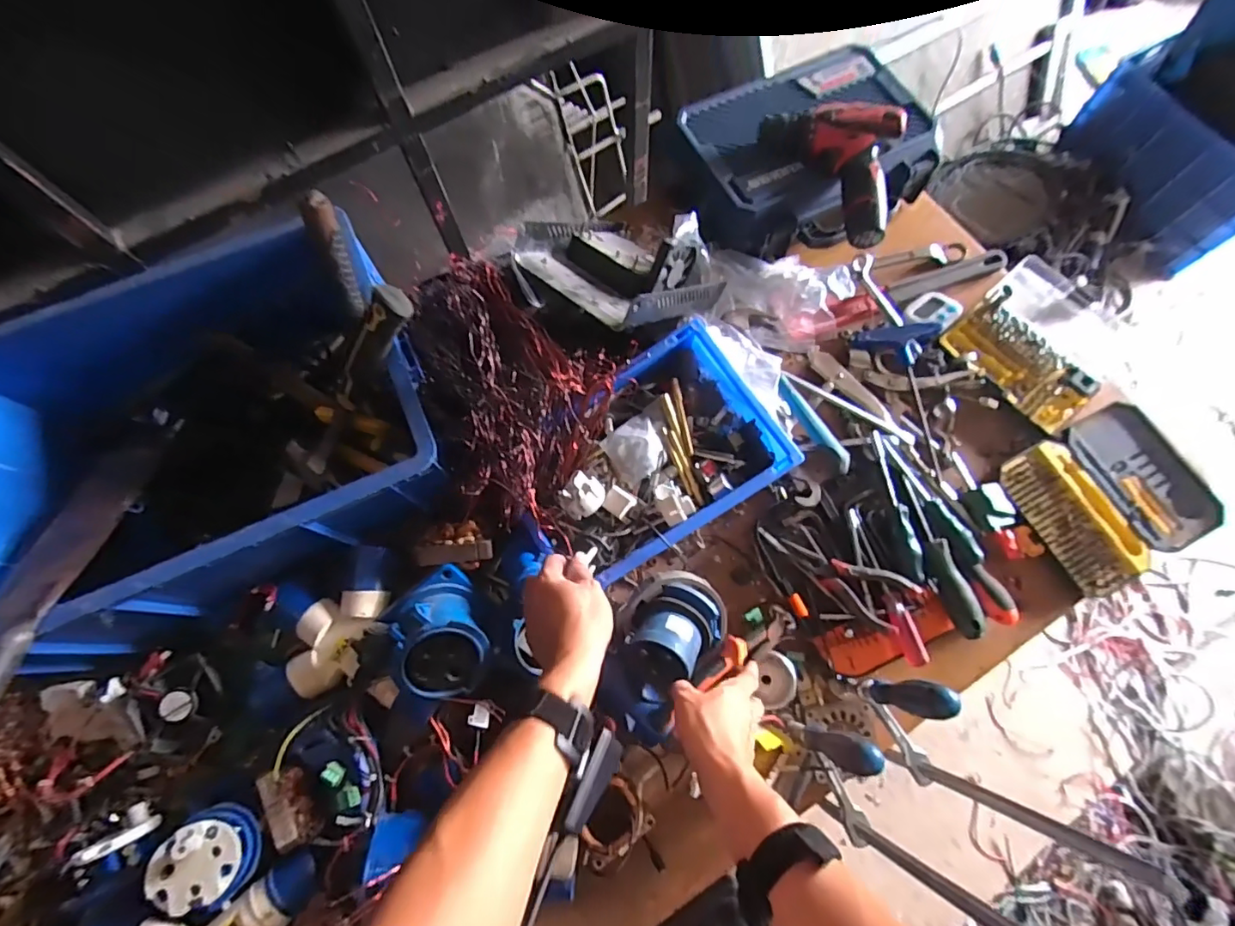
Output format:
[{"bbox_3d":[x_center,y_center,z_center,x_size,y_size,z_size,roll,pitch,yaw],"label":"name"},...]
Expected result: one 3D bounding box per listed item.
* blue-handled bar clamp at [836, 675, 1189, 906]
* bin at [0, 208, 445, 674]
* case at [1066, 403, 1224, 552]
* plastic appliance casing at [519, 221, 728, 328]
[{"bbox_3d":[0.297,0.250,0.468,0.025,0.288,0.128,-30,73,-9],"label":"blue-handled bar clamp"},{"bbox_3d":[-0.456,-0.033,0.612,0.460,0.163,0.360,-25,72,-8],"label":"bin"},{"bbox_3d":[0.679,0.012,0.688,0.135,0.023,0.182,-27,72,-8],"label":"case"},{"bbox_3d":[0.004,-0.251,0.678,0.214,0.089,0.214,36,52,16],"label":"plastic appliance casing"}]

